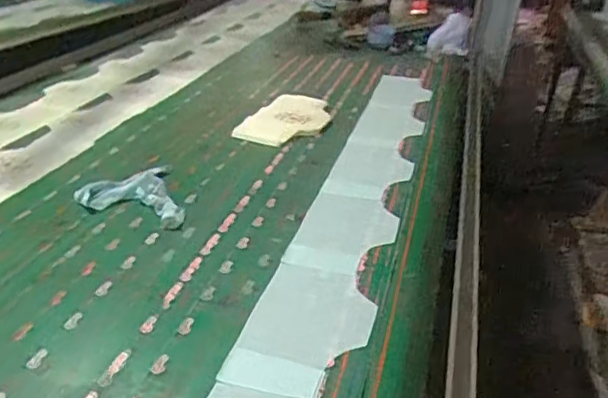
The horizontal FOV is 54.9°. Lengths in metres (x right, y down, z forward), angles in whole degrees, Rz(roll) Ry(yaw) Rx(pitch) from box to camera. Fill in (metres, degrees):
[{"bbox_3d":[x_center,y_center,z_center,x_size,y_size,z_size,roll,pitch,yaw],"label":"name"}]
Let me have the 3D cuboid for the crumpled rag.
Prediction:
[{"bbox_3d":[-0.328,-0.002,1.091,0.181,0.029,0.213,-8,29,-16],"label":"crumpled rag"}]

